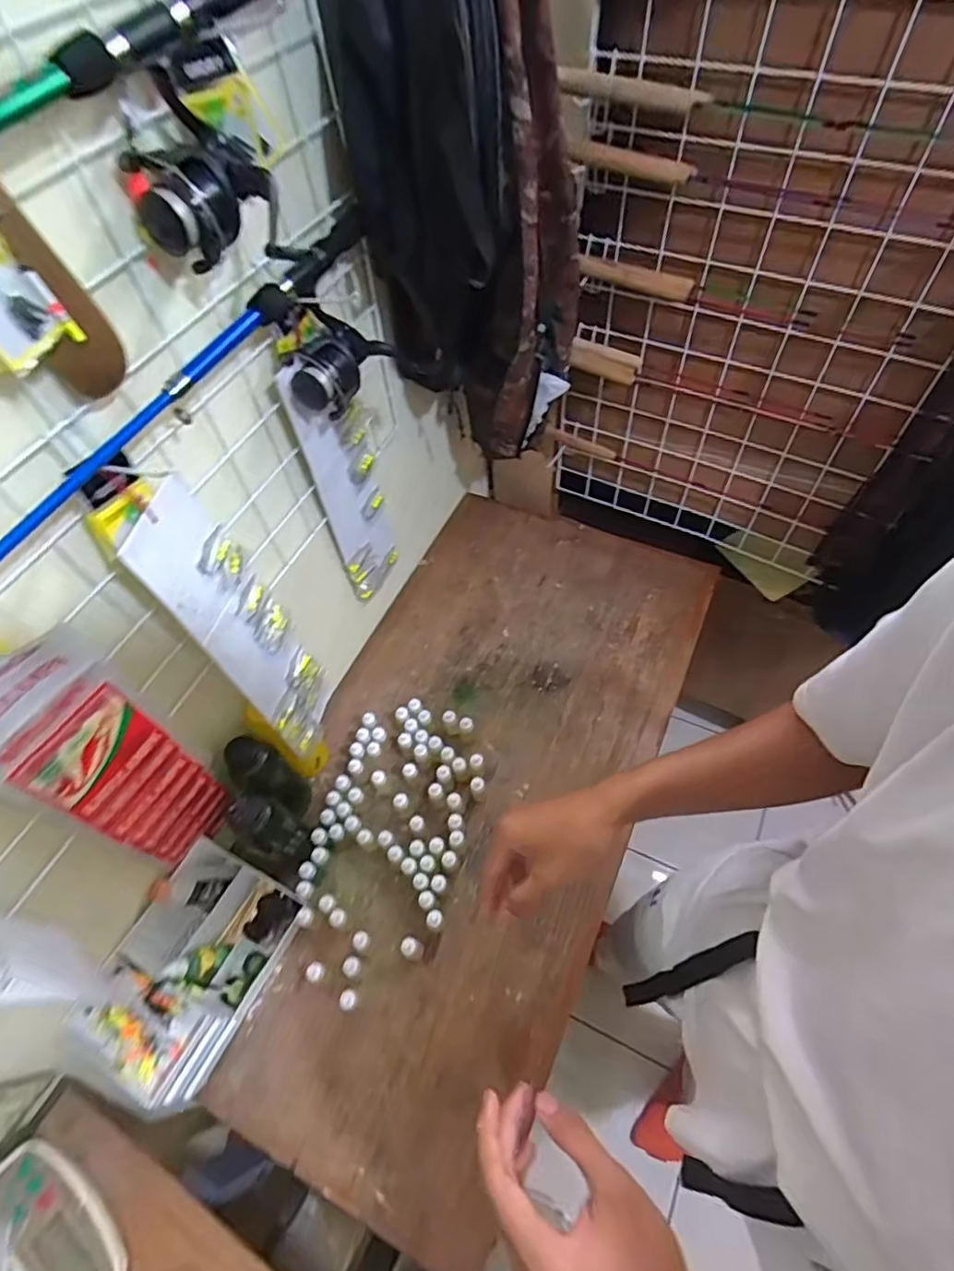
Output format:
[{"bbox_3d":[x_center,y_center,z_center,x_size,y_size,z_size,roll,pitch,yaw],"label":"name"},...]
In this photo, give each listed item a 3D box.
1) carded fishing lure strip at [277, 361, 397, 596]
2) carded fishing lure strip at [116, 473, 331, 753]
[{"bbox_3d":[-0.155,-0.188,0.762,0.023,0.396,0.107,30,66,19],"label":"carded fishing lure strip"},{"bbox_3d":[-0.235,0.010,0.646,0.019,0.401,0.103,8,59,14],"label":"carded fishing lure strip"}]

